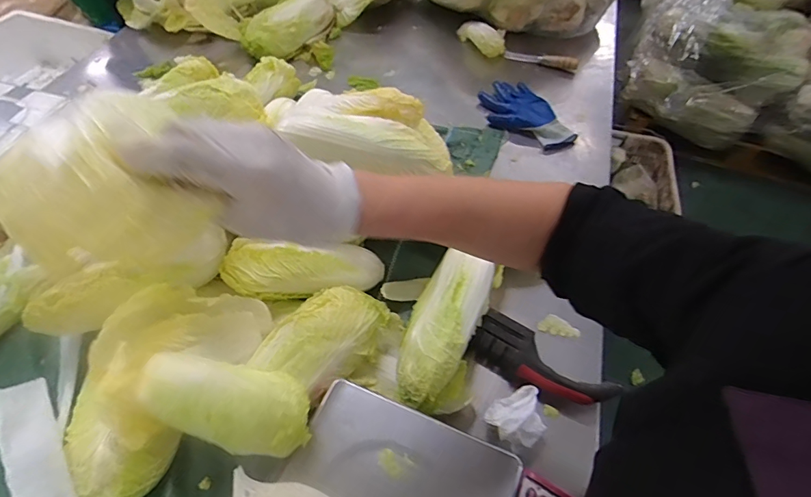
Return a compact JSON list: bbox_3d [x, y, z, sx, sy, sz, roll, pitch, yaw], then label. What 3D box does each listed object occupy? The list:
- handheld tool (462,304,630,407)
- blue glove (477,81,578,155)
[{"bbox_3d":[0.181,0.159,0.596,0.189,0.053,0.059,30,60,21],"label":"handheld tool"},{"bbox_3d":[0.249,-0.280,0.943,0.129,0.041,0.227,-28,58,-18],"label":"blue glove"}]

